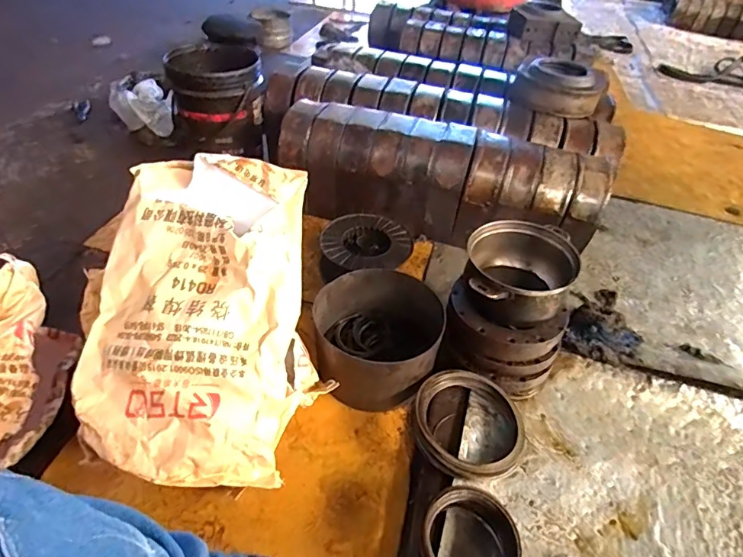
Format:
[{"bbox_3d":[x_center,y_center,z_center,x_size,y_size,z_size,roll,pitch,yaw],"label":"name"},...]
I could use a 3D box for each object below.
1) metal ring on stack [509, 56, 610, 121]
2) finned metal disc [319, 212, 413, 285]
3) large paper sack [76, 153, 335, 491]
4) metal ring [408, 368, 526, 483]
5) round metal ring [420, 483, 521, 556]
[{"bbox_3d":[0.600,-0.618,1.472,0.275,0.096,0.287,4,43,-4],"label":"metal ring on stack"},{"bbox_3d":[-0.018,-0.069,1.190,0.224,0.084,0.215,4,43,-4],"label":"finned metal disc"},{"bbox_3d":[-0.290,0.045,0.805,0.371,0.137,0.562,5,73,0],"label":"large paper sack"},{"bbox_3d":[0.176,0.272,0.871,0.199,0.058,0.203,4,43,-4],"label":"metal ring"},{"bbox_3d":[0.149,0.412,0.717,0.160,0.076,0.159,4,43,-4],"label":"round metal ring"}]

